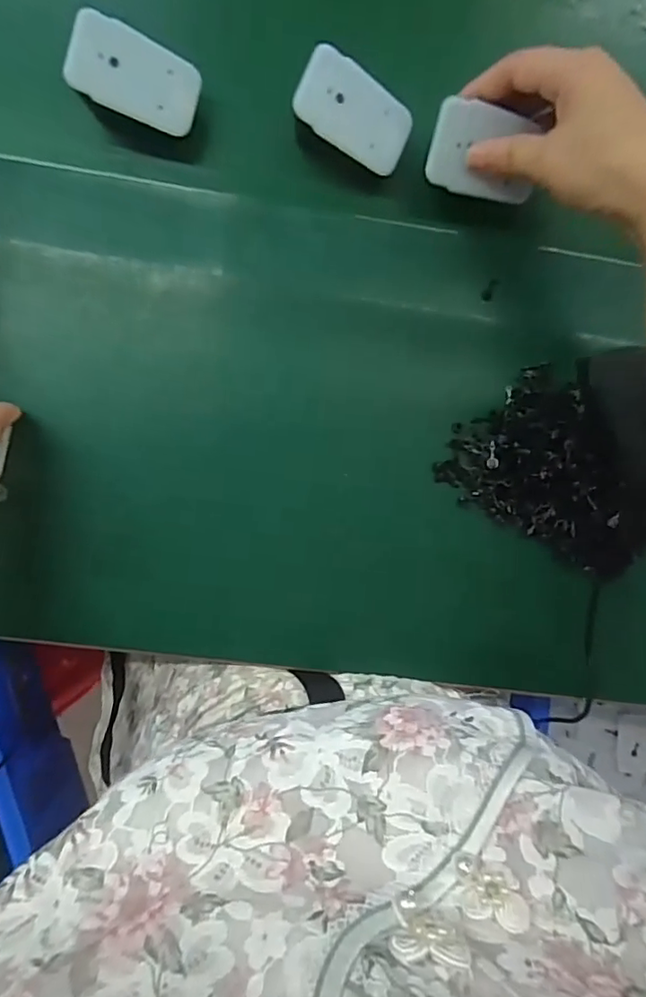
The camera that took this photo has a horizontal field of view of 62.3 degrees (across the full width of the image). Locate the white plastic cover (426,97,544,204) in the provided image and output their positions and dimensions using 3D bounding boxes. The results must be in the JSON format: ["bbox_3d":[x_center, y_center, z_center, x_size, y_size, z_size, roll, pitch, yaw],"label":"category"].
[{"bbox_3d":[0.095,-0.201,0.311,0.064,0.006,0.044,7,118,-9],"label":"white plastic cover"}]

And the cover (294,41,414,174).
[{"bbox_3d":[0.019,-0.225,0.311,0.068,0.004,0.044,21,93,-24],"label":"cover"}]

